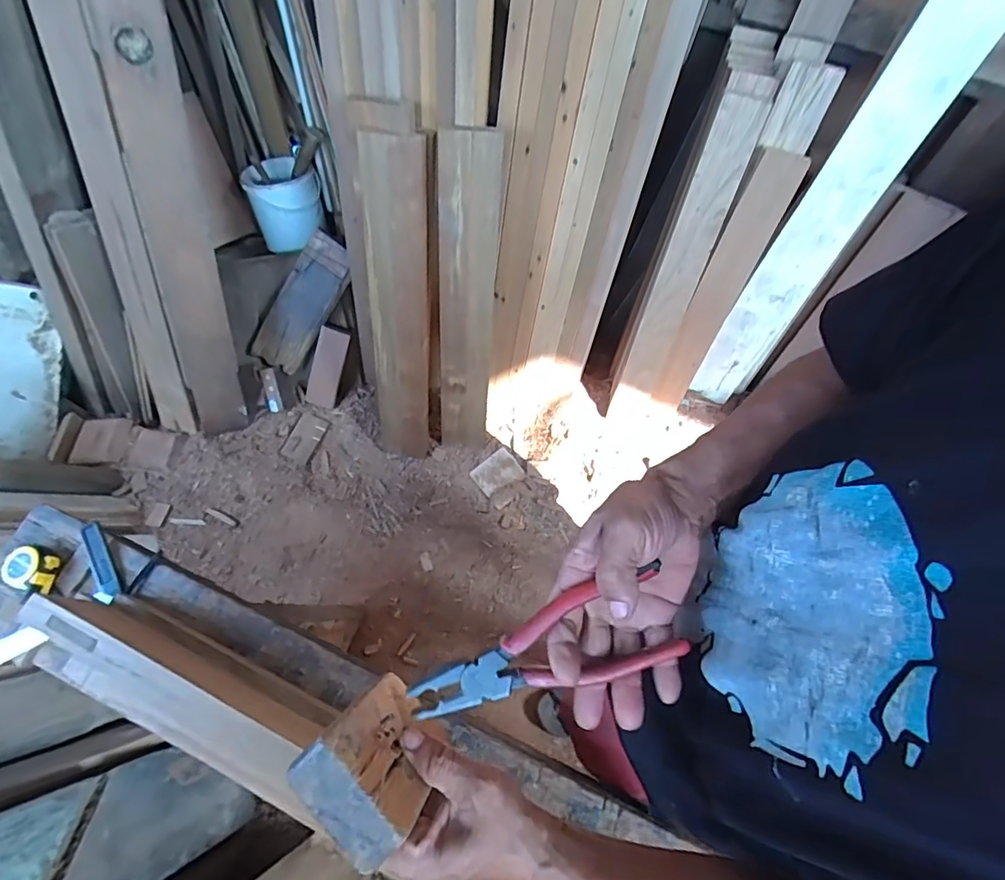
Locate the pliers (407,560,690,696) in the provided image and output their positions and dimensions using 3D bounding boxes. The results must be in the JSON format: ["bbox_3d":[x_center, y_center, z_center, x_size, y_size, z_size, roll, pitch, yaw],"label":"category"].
[{"bbox_3d":[0.029,0.148,0.374,0.183,0.017,0.060,-22,69,-4],"label":"pliers"}]

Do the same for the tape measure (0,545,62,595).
[{"bbox_3d":[-0.681,0.185,0.792,0.081,0.032,0.057,18,68,7],"label":"tape measure"}]

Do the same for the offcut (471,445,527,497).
[{"bbox_3d":[-0.015,0.091,1.534,0.126,0.019,0.102,-32,71,-13],"label":"offcut"}]

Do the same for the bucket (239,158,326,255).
[{"bbox_3d":[-0.570,-0.632,1.475,0.173,0.220,0.180,3,51,3],"label":"bucket"}]

